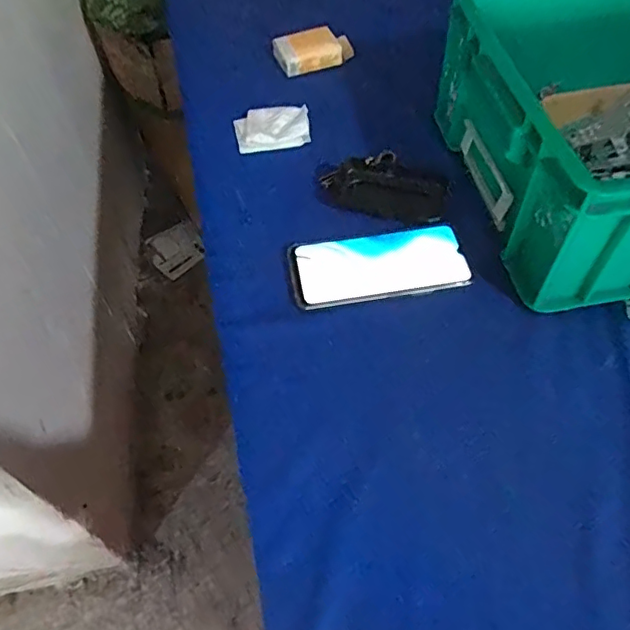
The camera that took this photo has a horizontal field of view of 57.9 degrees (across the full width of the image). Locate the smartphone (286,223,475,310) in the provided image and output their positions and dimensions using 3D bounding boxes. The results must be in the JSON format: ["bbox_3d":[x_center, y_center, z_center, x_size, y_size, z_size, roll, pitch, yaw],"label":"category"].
[{"bbox_3d":[0.058,-0.046,0.526,0.160,0.007,0.074,-9,55,-4],"label":"smartphone"}]

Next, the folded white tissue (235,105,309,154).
[{"bbox_3d":[-0.048,-0.210,0.636,0.081,0.020,0.050,-12,55,-6],"label":"folded white tissue"}]

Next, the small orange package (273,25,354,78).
[{"bbox_3d":[0.000,-0.334,0.714,0.099,0.032,0.054,-14,55,-8],"label":"small orange package"}]

